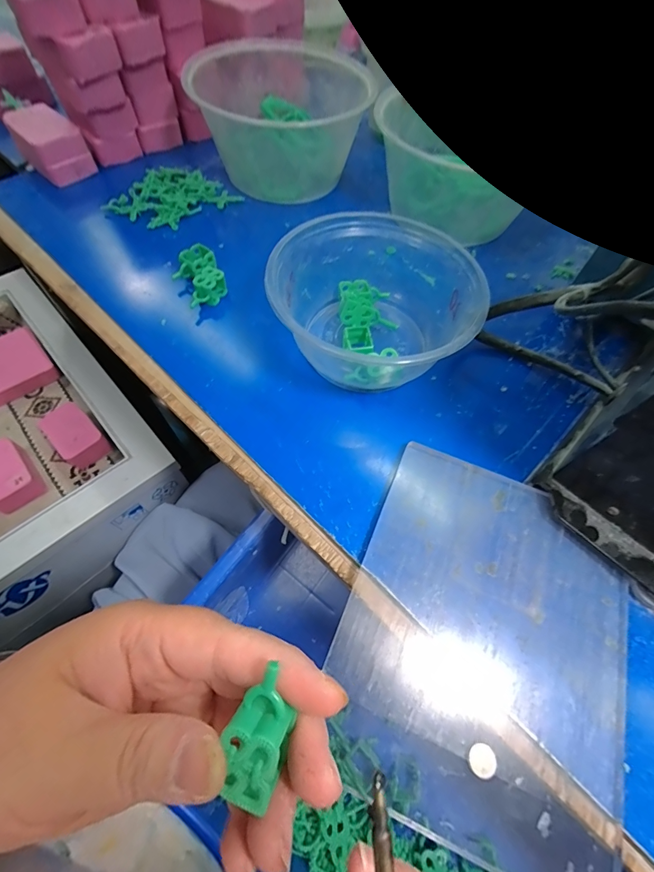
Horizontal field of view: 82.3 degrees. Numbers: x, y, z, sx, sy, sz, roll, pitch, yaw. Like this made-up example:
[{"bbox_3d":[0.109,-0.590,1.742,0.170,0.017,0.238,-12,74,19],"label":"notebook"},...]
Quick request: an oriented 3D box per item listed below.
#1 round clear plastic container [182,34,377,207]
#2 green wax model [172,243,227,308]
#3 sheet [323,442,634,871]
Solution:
[{"bbox_3d":[-0.046,-0.305,0.365,0.159,0.078,0.150,1,61,-2],"label":"round clear plastic container"},{"bbox_3d":[-0.101,-0.127,0.298,0.036,0.021,0.050,-29,66,-17],"label":"green wax model"},{"bbox_3d":[0.080,0.096,0.189,0.134,0.007,0.165,23,62,10],"label":"sheet"}]

